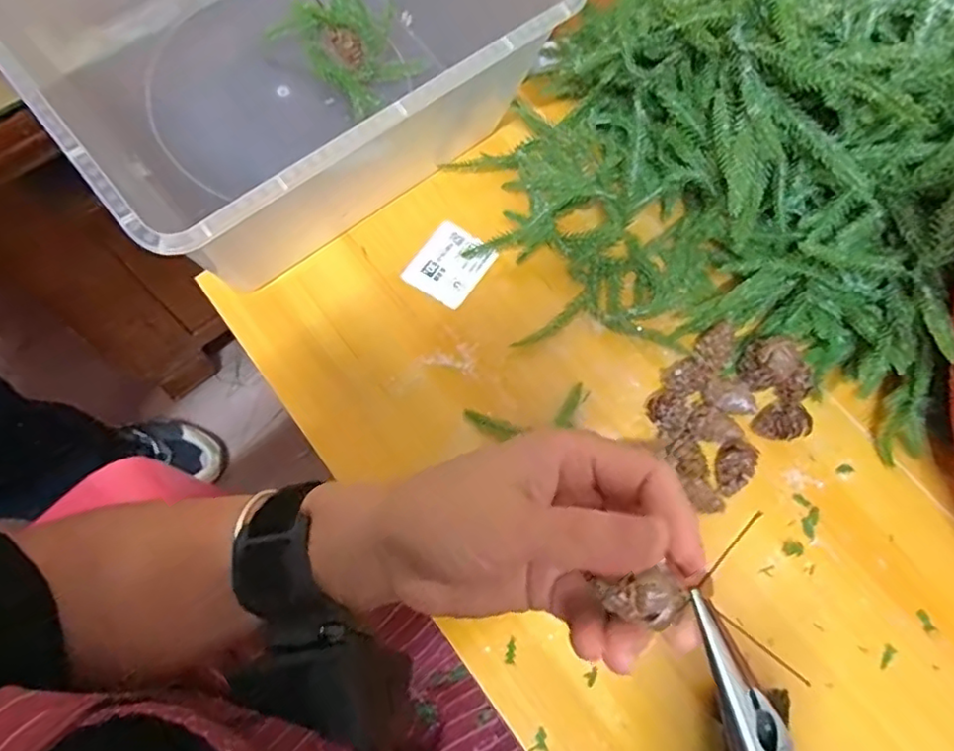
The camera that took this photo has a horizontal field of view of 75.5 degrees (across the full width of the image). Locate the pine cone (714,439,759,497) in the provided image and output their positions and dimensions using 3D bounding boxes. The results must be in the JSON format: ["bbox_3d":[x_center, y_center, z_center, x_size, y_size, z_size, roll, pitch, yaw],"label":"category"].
[{"bbox_3d":[0.162,0.057,0.387,0.022,0.016,0.037,39,73,13],"label":"pine cone"}]

